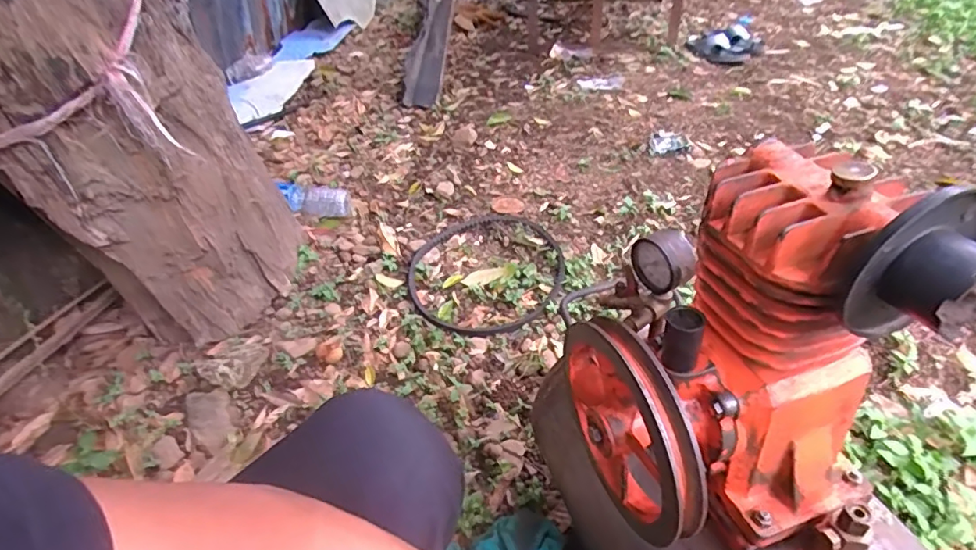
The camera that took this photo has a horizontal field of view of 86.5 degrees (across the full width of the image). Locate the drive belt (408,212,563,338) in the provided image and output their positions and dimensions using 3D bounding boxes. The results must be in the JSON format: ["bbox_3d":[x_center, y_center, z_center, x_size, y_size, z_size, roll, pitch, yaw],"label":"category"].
[{"bbox_3d":[0.003,-0.018,1.061,0.354,0.014,0.330,-4,40,3],"label":"drive belt"}]

